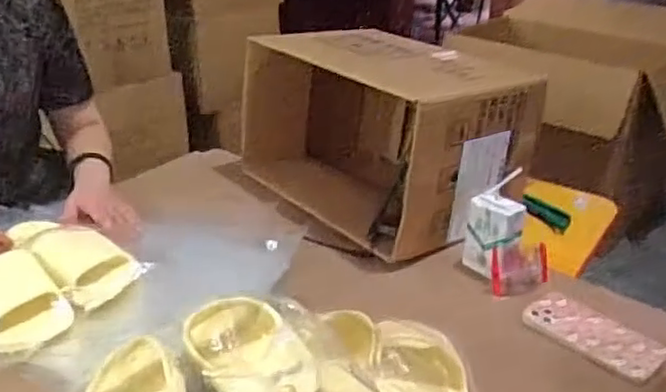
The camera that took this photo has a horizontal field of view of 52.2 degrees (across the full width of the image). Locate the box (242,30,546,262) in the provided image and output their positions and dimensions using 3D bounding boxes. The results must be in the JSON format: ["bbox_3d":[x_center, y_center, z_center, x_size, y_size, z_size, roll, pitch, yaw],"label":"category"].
[{"bbox_3d":[0.059,-0.108,1.068,0.253,0.230,0.437,-22,35,-38],"label":"box"}]

